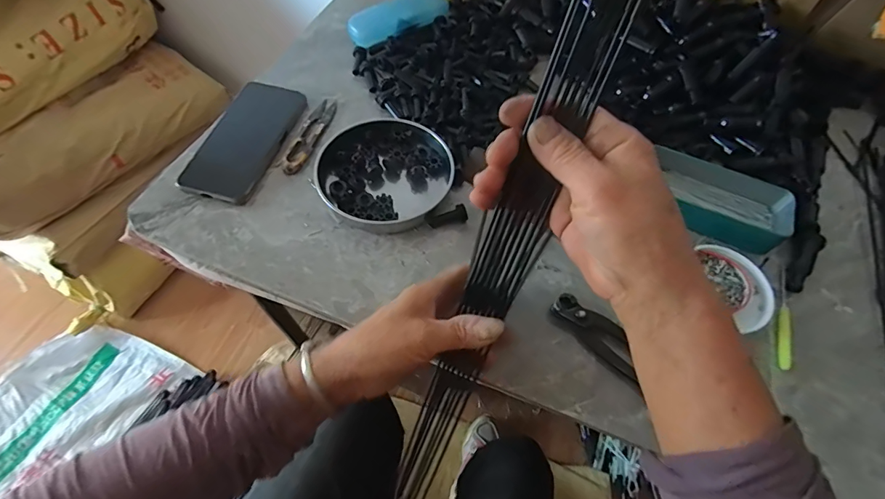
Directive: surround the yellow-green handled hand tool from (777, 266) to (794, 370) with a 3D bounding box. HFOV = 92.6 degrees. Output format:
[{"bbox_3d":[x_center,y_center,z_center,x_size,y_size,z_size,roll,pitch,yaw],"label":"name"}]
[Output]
[{"bbox_3d":[0.326,0.060,0.402,0.012,0.012,0.116,22,62,10],"label":"yellow-green handled hand tool"}]

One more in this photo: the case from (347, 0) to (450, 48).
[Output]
[{"bbox_3d":[-0.057,-0.319,0.580,0.149,0.021,0.051,-33,67,-19],"label":"case"}]

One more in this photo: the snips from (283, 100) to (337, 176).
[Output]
[{"bbox_3d":[-0.151,-0.132,0.483,0.024,0.011,0.117,16,61,6],"label":"snips"}]

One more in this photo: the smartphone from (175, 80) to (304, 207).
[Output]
[{"bbox_3d":[-0.220,-0.123,0.472,0.078,0.012,0.159,16,61,6],"label":"smartphone"}]

